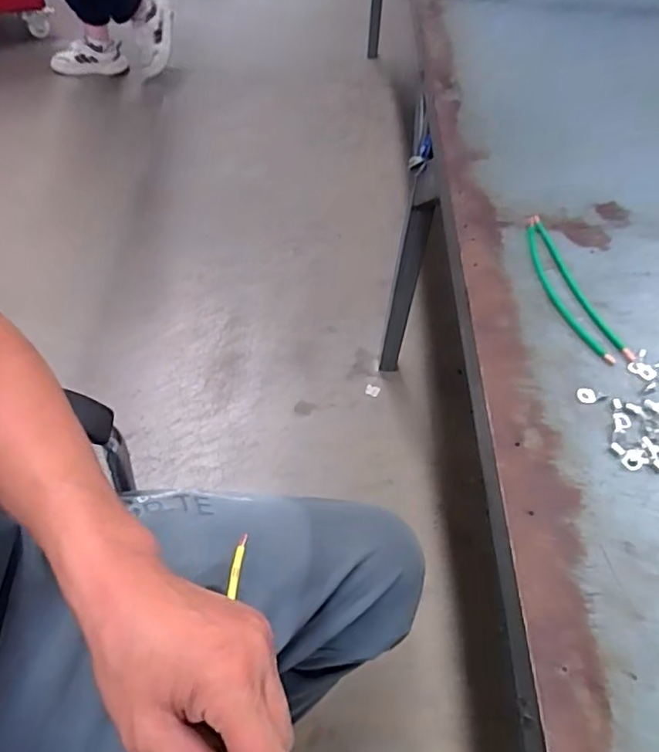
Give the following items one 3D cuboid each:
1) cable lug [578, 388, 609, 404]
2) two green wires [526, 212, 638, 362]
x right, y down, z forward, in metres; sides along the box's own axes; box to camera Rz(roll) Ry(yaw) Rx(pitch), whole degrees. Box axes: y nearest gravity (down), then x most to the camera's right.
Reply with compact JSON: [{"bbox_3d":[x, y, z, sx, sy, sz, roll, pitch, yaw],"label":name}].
[{"bbox_3d":[0.228,0.017,0.487,0.026,0.004,0.015,5,54,-1],"label":"cable lug"},{"bbox_3d":[0.234,-0.090,0.560,0.044,0.009,0.190,-11,56,-13],"label":"two green wires"}]

